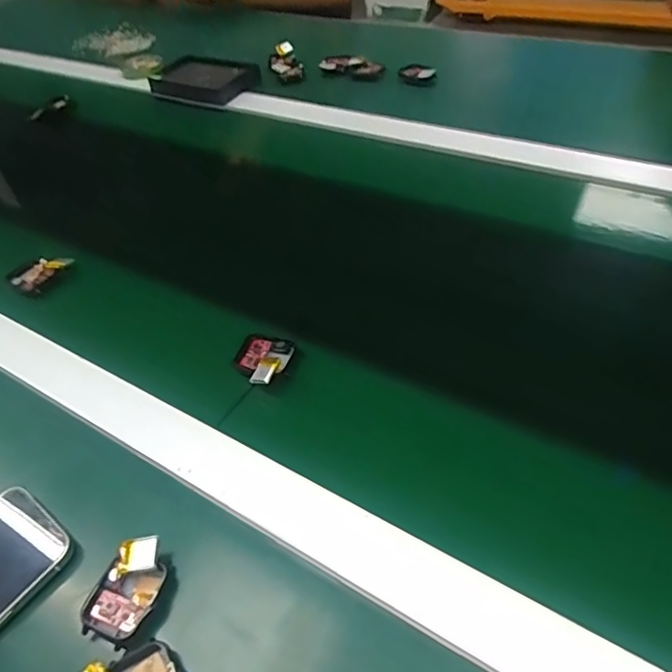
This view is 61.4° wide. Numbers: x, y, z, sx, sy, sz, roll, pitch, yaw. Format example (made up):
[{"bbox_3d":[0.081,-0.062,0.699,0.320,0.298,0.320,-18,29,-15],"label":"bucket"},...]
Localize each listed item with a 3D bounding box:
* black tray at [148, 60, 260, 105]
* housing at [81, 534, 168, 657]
[{"bbox_3d":[-0.184,-0.356,0.787,0.144,0.030,0.094,19,52,26],"label":"black tray"},{"bbox_3d":[-0.113,0.141,0.312,0.036,0.014,0.054,22,67,21],"label":"housing"}]

